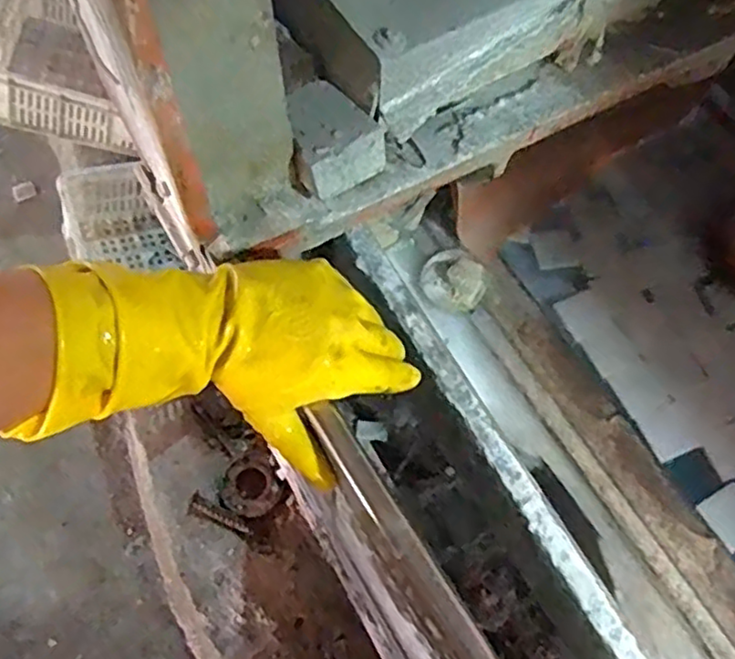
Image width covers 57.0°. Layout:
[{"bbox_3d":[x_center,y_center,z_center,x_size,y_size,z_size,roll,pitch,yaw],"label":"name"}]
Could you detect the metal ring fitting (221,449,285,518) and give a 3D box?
[{"bbox_3d":[-0.197,0.262,1.153,0.105,0.026,0.094,-37,68,-20],"label":"metal ring fitting"}]

